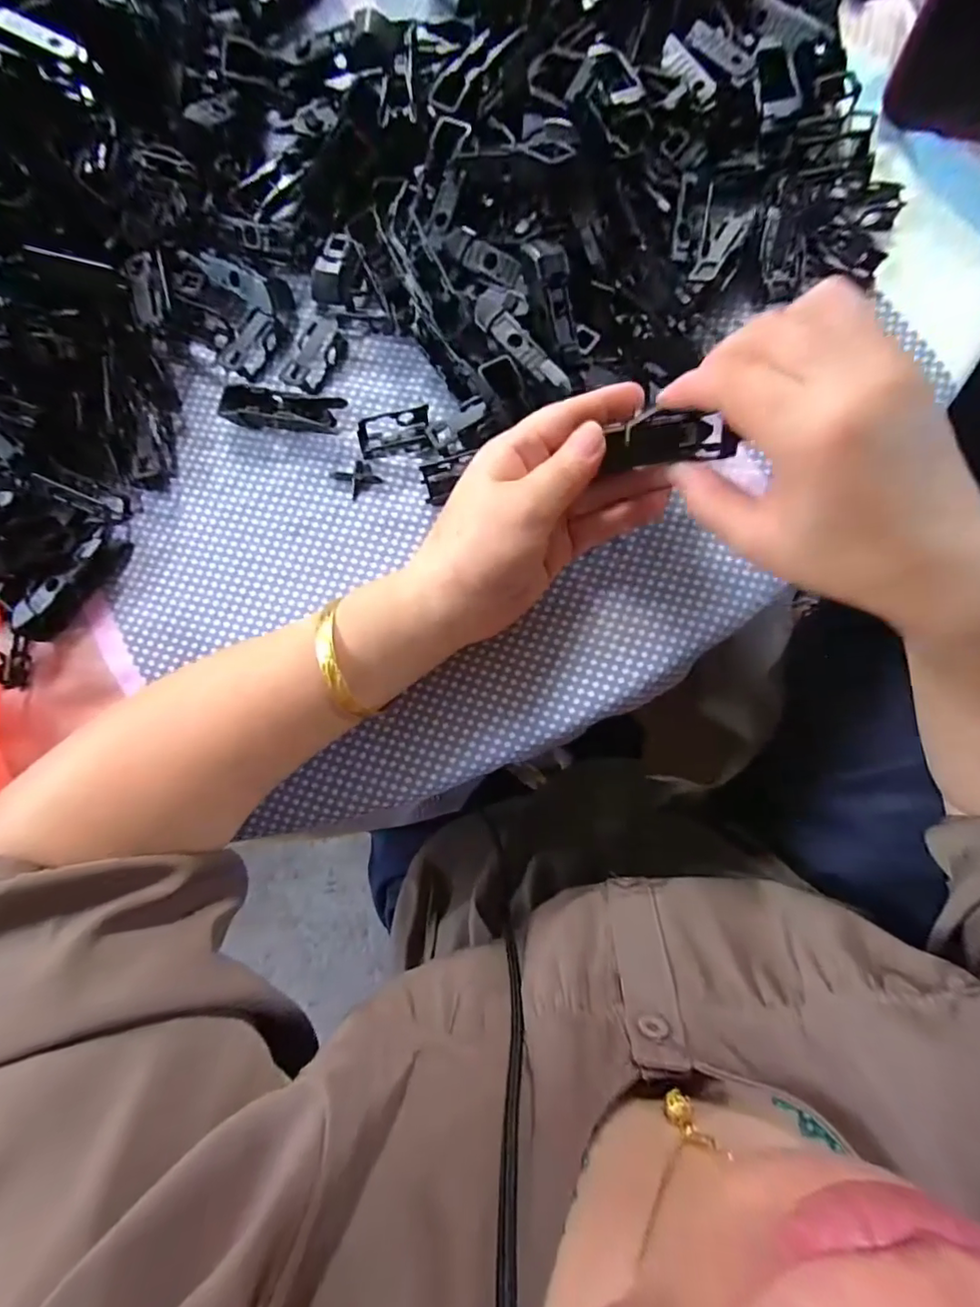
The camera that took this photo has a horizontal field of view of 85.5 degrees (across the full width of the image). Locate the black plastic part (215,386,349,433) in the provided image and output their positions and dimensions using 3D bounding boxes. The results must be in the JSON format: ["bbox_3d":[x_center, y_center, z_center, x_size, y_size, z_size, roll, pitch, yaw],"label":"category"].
[{"bbox_3d":[-0.111,-0.130,0.282,0.064,0.010,0.020,7,84,6],"label":"black plastic part"}]

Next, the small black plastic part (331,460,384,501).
[{"bbox_3d":[-0.070,-0.093,0.279,0.018,0.004,0.021,-40,82,0],"label":"small black plastic part"}]

